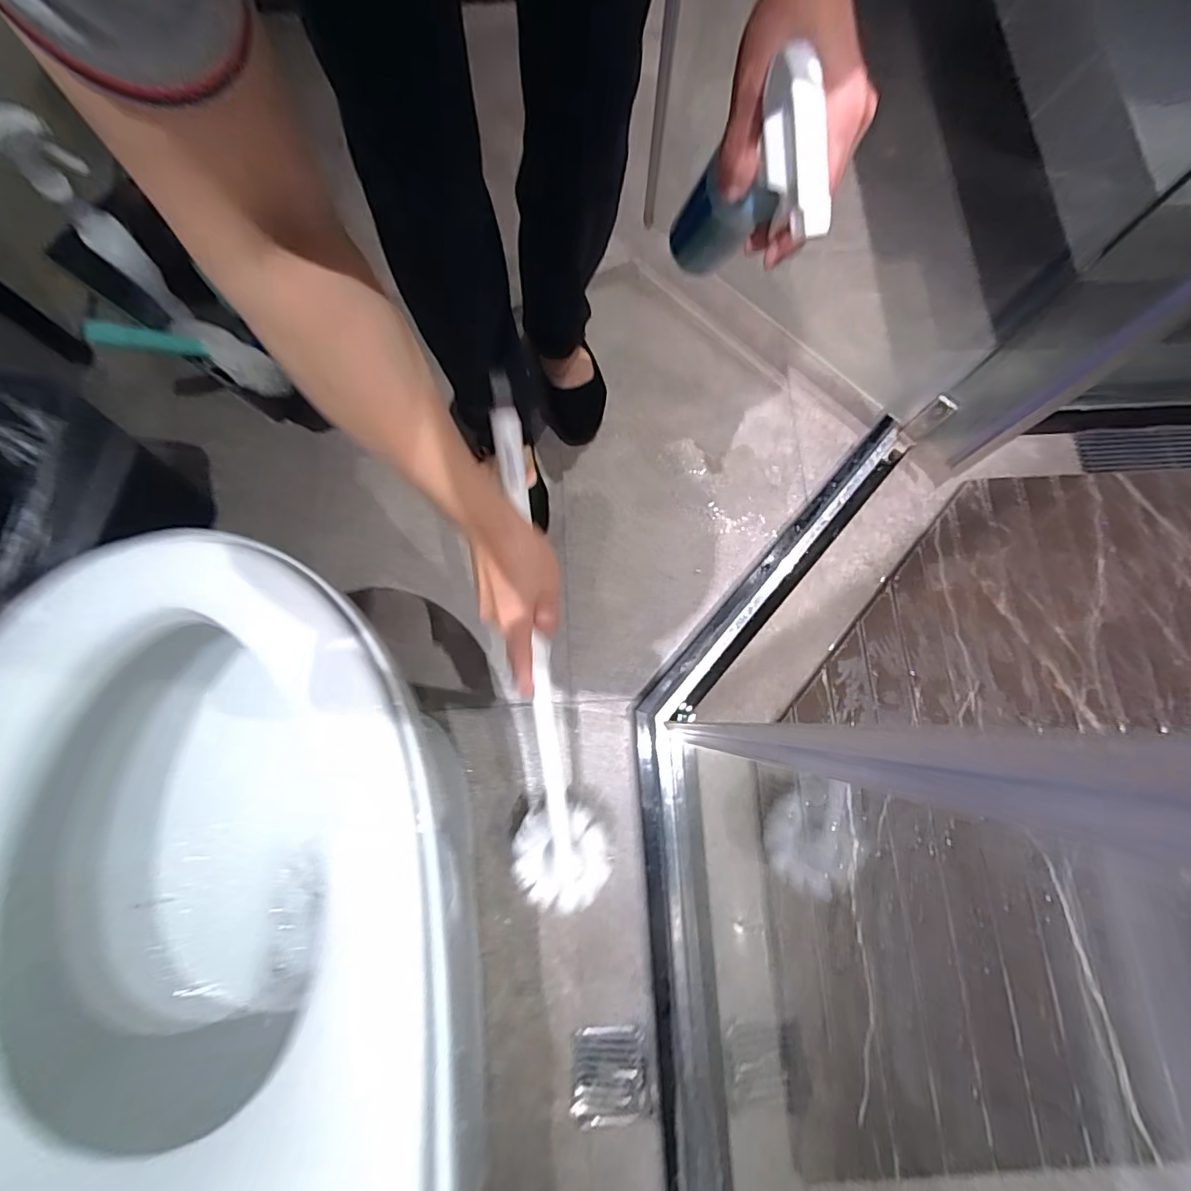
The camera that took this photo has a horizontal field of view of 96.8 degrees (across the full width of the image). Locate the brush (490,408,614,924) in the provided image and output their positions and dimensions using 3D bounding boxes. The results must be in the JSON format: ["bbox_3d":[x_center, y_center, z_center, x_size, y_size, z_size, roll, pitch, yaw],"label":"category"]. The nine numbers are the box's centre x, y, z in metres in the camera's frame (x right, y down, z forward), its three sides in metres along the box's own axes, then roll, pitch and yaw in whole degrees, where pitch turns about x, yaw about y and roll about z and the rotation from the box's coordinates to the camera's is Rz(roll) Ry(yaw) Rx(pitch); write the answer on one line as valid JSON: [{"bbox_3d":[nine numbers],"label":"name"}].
[{"bbox_3d":[-0.047,0.085,0.492,0.094,0.069,0.482,-4,108,-2],"label":"brush"}]

